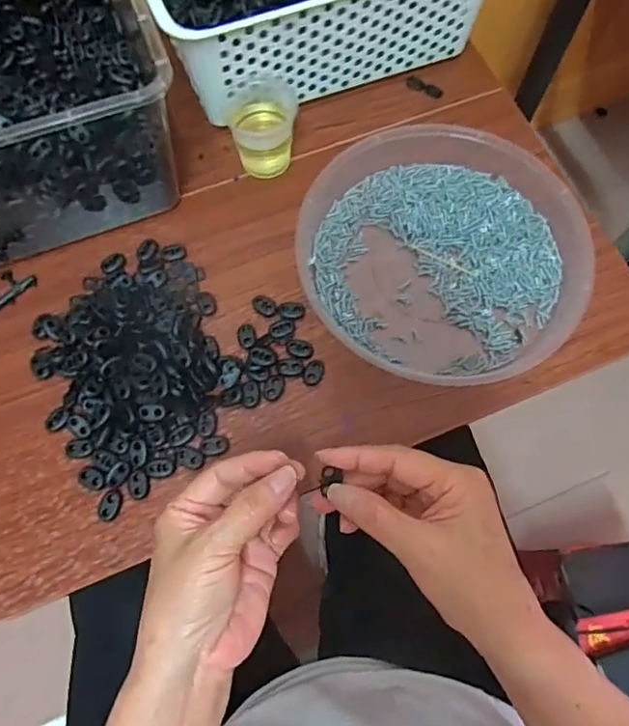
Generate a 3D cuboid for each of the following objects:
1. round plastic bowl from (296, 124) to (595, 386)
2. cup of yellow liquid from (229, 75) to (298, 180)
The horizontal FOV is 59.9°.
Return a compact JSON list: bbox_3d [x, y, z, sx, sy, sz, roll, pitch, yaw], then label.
[{"bbox_3d":[0.105,-0.094,0.458,0.225,0.034,0.221,0,71,-1],"label":"round plastic bowl"},{"bbox_3d":[-0.045,-0.211,0.487,0.057,0.058,0.063,-7,71,-3],"label":"cup of yellow liquid"}]

